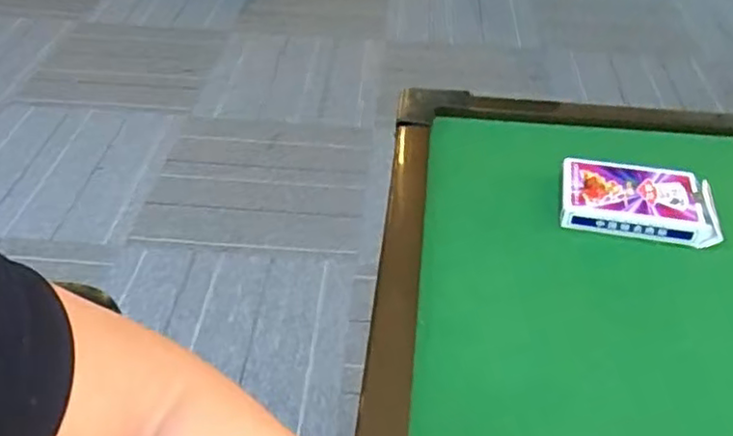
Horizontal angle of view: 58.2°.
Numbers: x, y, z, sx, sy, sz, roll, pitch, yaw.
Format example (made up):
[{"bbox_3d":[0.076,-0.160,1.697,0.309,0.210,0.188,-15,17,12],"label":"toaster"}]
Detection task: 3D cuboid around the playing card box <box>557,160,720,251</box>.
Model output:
[{"bbox_3d":[0.189,-0.015,0.460,0.101,0.015,0.071,10,42,9],"label":"playing card box"}]

